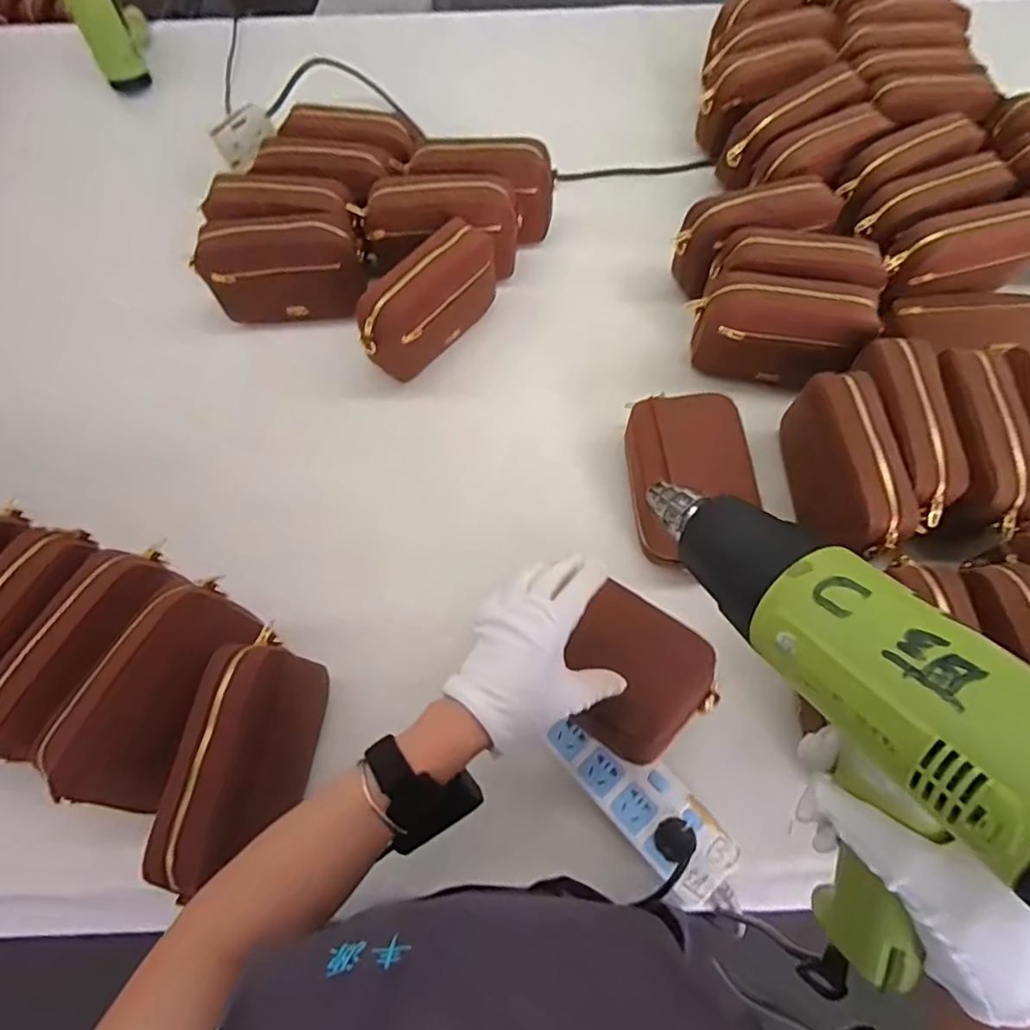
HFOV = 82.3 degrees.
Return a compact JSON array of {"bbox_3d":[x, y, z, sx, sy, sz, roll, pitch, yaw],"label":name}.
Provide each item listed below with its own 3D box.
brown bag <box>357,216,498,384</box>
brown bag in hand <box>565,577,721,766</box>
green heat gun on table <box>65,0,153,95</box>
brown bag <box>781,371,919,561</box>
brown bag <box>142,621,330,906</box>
[{"bbox_3d":[-0.105,-0.259,0.737,0.058,0.135,0.196,38,72,17],"label":"brown bag"},{"bbox_3d":[0.102,0.136,0.488,0.140,0.050,0.118,37,93,-6],"label":"brown bag in hand"},{"bbox_3d":[-0.691,-0.863,0.958,0.070,0.267,0.175,-13,66,-5],"label":"green heat gun on table"},{"bbox_3d":[0.349,-0.045,0.624,0.066,0.104,0.192,-1,65,1],"label":"brown bag"},{"bbox_3d":[-0.231,0.208,0.515,0.075,0.101,0.191,6,65,4],"label":"brown bag"}]

